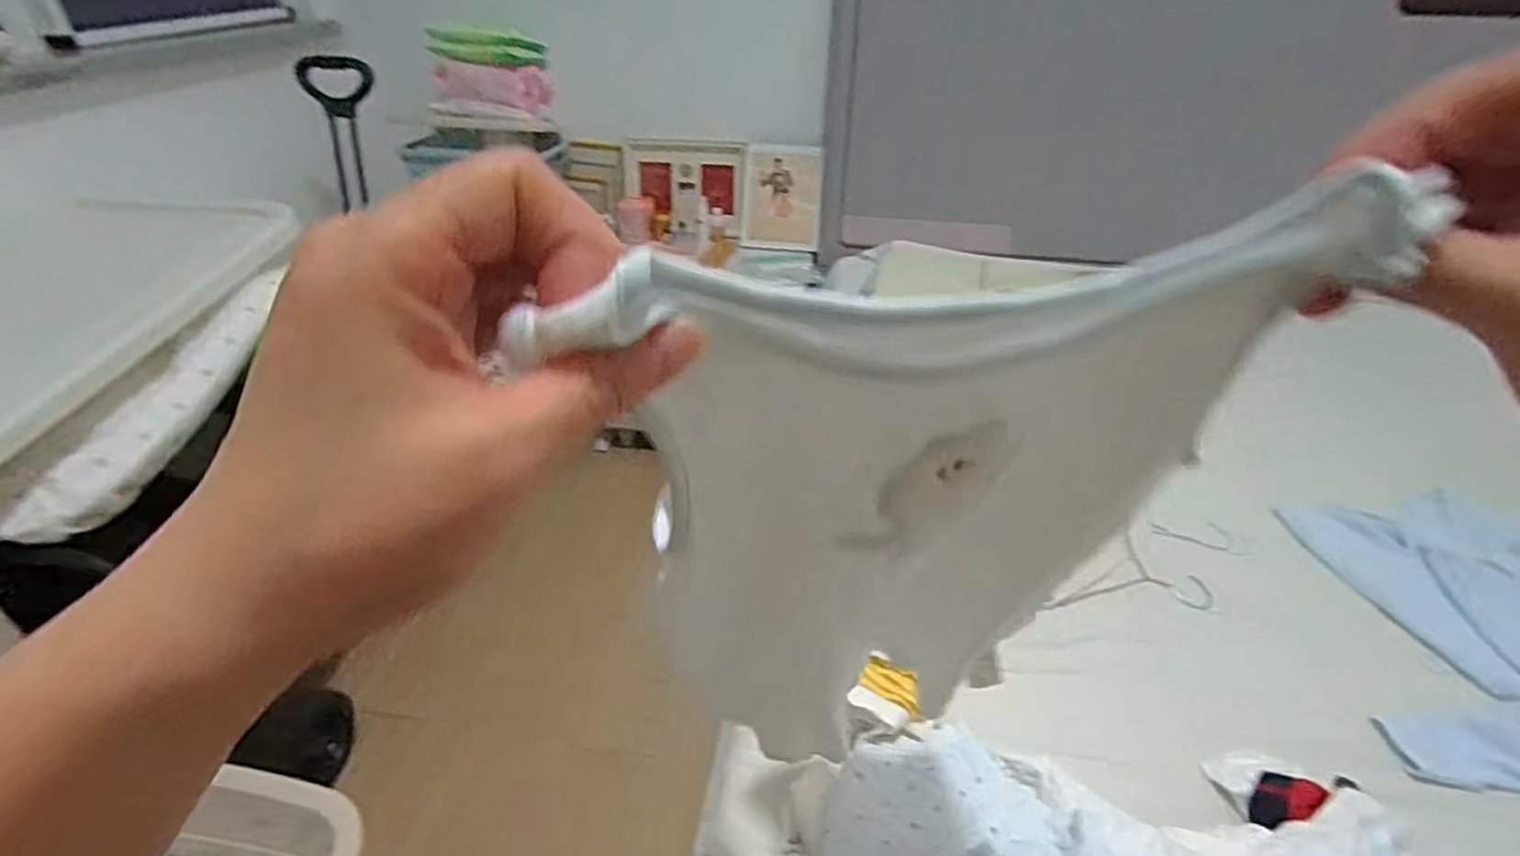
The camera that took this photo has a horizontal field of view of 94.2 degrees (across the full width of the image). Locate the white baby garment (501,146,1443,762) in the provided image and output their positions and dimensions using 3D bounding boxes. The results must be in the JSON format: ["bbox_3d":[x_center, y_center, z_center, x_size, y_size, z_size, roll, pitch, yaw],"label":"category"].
[{"bbox_3d":[0.065,0.077,0.315,0.209,0.412,0.016,-12,52,-4],"label":"white baby garment"}]

